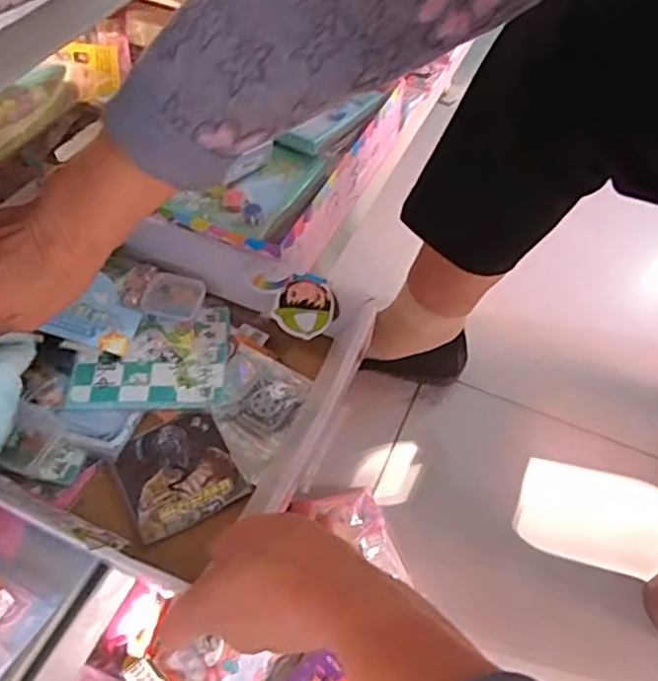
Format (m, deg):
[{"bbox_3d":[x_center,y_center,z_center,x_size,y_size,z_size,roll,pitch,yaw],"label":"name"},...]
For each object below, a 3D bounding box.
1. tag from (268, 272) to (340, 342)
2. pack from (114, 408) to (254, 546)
[{"bbox_3d":[-0.018,-0.027,0.503,0.046,0.008,0.050,36,97,8],"label":"tag"},{"bbox_3d":[-0.111,0.095,0.460,0.078,0.007,0.082,-22,58,-19],"label":"pack"}]

